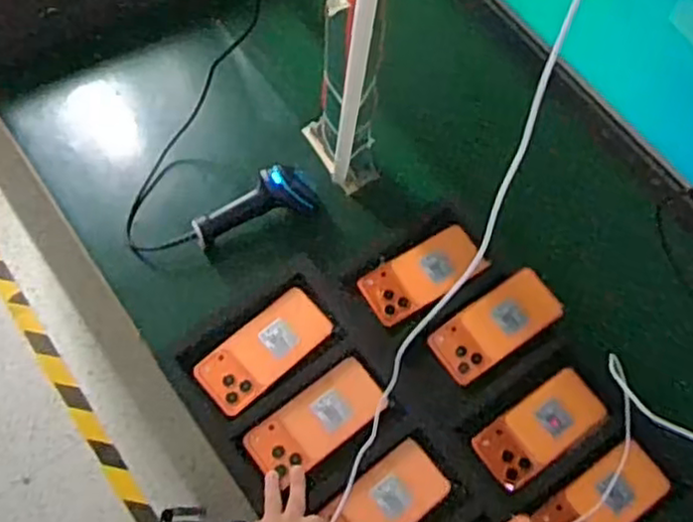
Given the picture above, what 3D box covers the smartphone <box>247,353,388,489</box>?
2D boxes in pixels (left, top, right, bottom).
[{"bbox_3d":[-0.034,0.181,0.806,0.159,0.009,0.075,-32,73,-16],"label":"smartphone"}]

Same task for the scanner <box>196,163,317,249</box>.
[{"bbox_3d":[-0.119,-0.078,0.925,0.172,0.062,0.062,-16,69,-9],"label":"scanner"}]

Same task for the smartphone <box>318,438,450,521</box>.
[{"bbox_3d":[0.039,0.268,0.764,0.150,0.012,0.074,-38,74,-16],"label":"smartphone"}]

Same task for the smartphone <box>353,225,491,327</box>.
[{"bbox_3d":[0.102,0.016,0.922,0.169,0.014,0.085,-27,72,-13],"label":"smartphone"}]

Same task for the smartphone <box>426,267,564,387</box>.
[{"bbox_3d":[0.188,0.083,0.886,0.164,0.009,0.085,-38,68,-4],"label":"smartphone"}]

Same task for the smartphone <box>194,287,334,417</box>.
[{"bbox_3d":[-0.099,0.106,0.845,0.164,0.009,0.079,-40,75,-17],"label":"smartphone"}]

